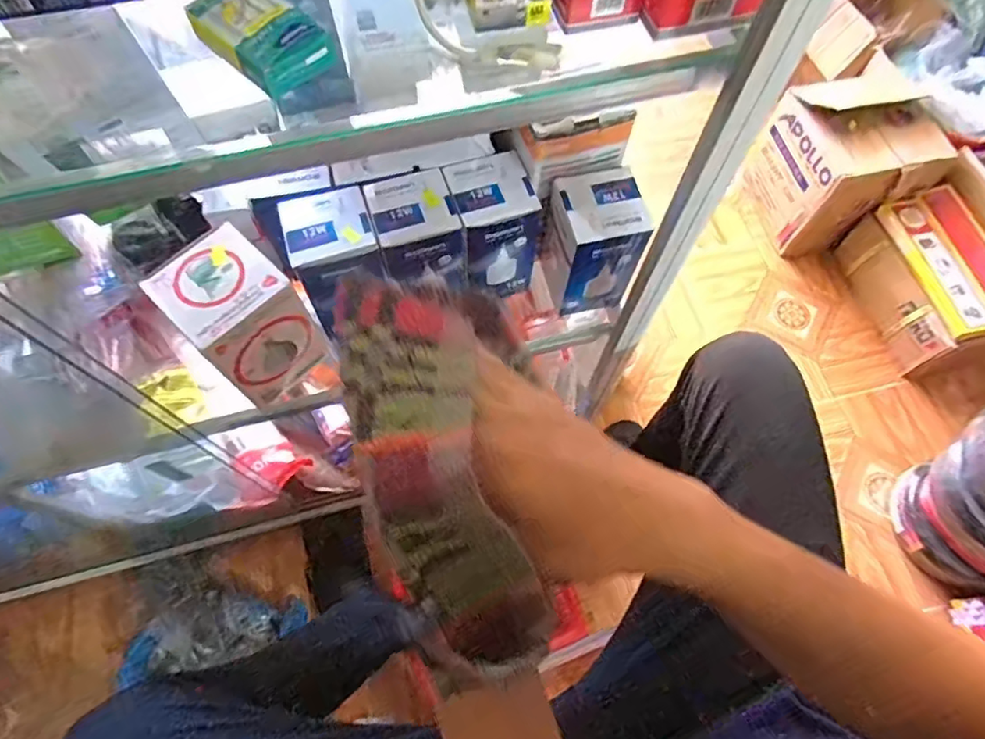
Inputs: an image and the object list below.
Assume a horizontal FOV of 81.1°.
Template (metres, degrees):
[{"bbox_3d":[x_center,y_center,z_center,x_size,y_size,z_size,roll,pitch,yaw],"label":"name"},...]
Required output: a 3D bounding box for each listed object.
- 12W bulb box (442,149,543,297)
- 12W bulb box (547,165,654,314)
[{"bbox_3d":[0.000,-0.156,0.660,0.089,0.145,0.094,-8,66,-5],"label":"12W bulb box"},{"bbox_3d":[0.112,-0.144,0.657,0.083,0.157,0.087,-16,67,-8],"label":"12W bulb box"}]

